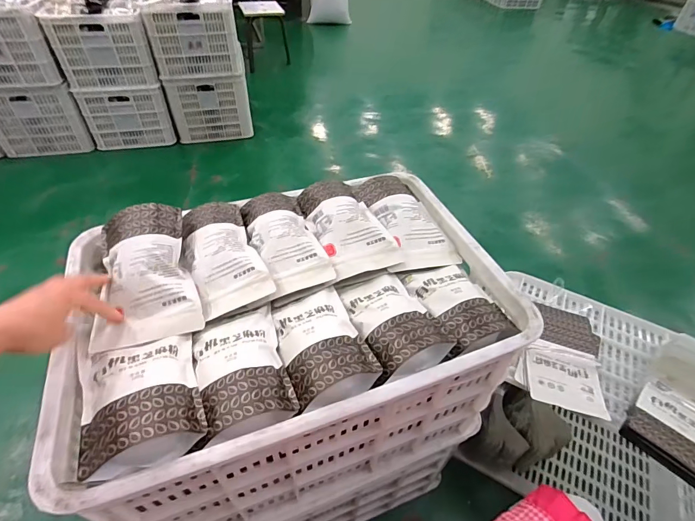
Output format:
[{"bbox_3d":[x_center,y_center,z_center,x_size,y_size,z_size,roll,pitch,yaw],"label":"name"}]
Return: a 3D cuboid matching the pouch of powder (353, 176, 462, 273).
[{"bbox_3d":[0.101,-0.074,0.673,0.128,0.043,0.223,-10,45,-14],"label":"pouch of powder"}]

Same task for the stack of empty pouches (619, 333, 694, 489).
[{"bbox_3d":[0.587,0.239,0.641,0.264,0.082,0.155,-30,53,-29],"label":"stack of empty pouches"}]

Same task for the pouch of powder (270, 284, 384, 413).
[{"bbox_3d":[-0.037,0.096,0.489,0.101,0.044,0.161,-15,47,-18],"label":"pouch of powder"}]

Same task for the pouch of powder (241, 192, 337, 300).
[{"bbox_3d":[-0.104,-0.039,0.609,0.100,0.033,0.216,-16,47,-19],"label":"pouch of powder"}]

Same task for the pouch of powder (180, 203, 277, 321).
[{"bbox_3d":[-0.195,-0.011,0.578,0.110,0.037,0.213,-18,47,-20],"label":"pouch of powder"}]

